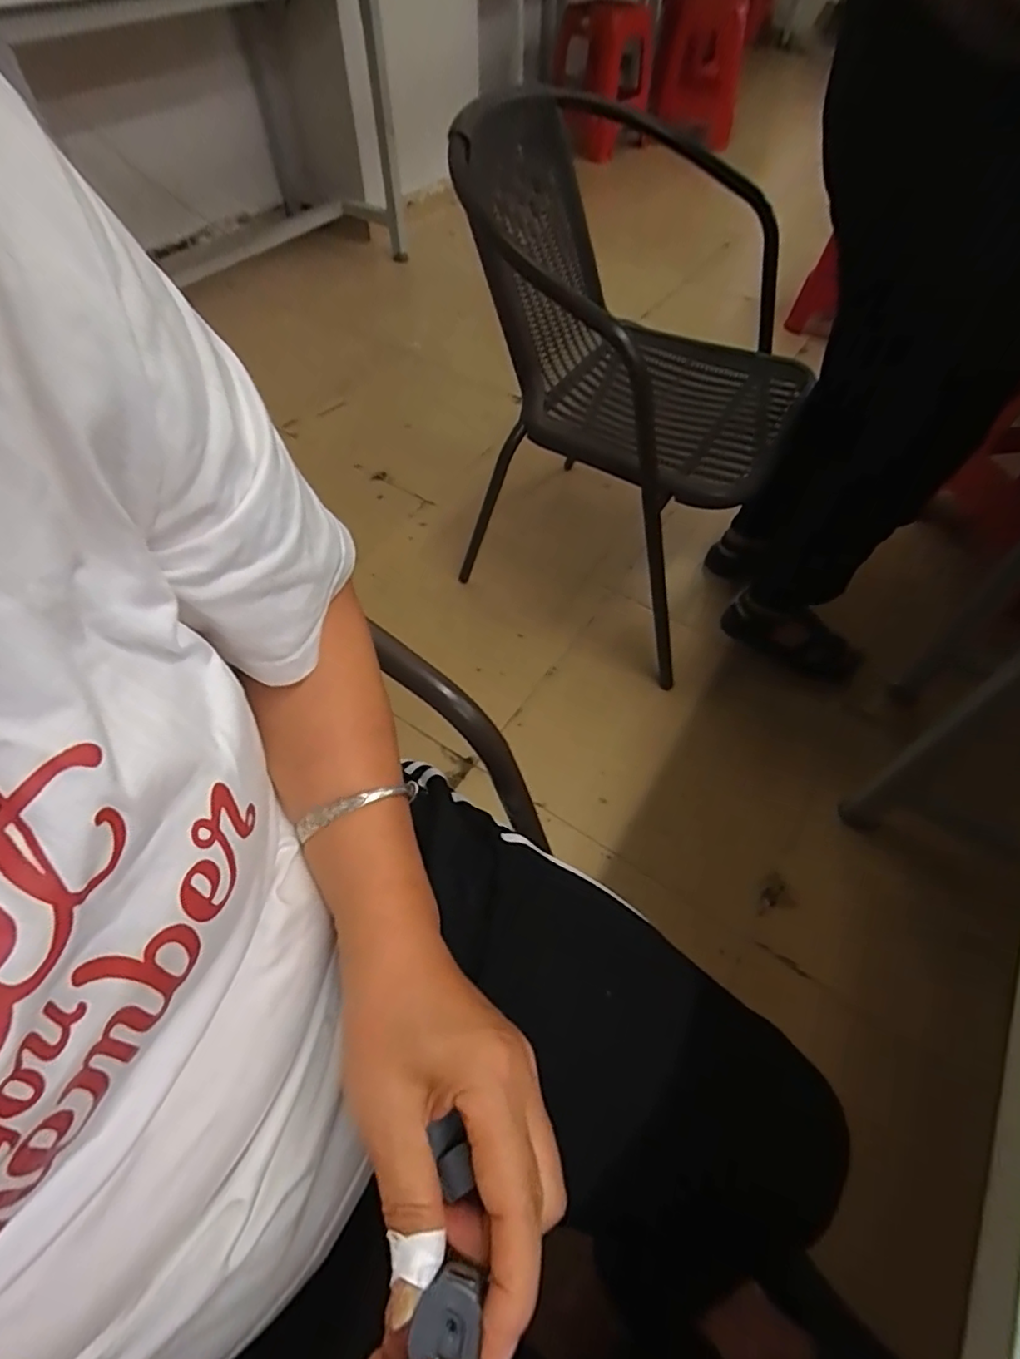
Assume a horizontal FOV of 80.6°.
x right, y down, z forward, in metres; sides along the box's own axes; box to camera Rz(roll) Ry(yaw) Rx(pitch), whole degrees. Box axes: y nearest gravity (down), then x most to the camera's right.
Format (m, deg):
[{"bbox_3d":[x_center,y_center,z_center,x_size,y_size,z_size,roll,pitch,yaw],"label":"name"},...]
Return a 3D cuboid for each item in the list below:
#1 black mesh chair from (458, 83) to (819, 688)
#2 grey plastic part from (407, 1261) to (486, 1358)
[{"bbox_3d":[0.176,-0.463,1.051,0.572,0.662,0.496,28,60,17],"label":"black mesh chair"},{"bbox_3d":[-0.020,0.208,0.197,0.022,0.007,0.025,8,56,5],"label":"grey plastic part"}]

